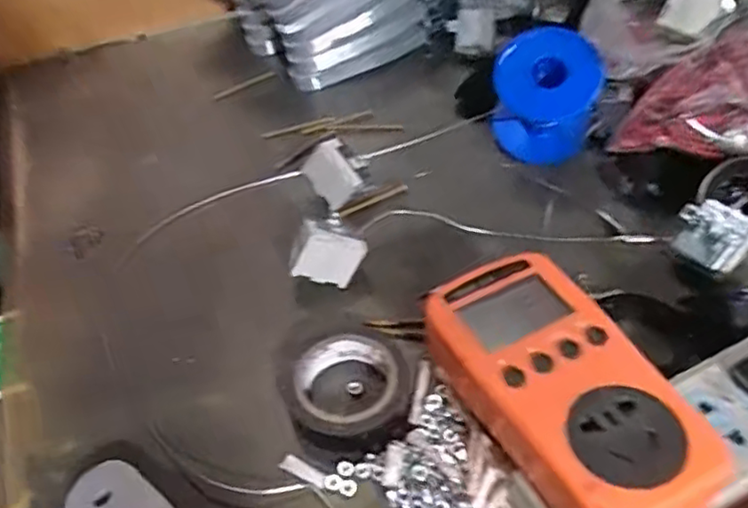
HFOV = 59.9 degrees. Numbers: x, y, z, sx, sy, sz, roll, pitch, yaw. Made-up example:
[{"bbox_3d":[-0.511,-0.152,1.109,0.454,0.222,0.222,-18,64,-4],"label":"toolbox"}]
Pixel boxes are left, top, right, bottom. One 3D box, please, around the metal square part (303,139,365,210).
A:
[{"bbox_3d":[-0.026,-0.052,0.429,0.036,0.041,0.012,-34,3,30],"label":"metal square part"}]

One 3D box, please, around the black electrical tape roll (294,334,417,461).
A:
[{"bbox_3d":[-0.010,0.068,0.328,0.057,0.018,0.063,-8,46,0],"label":"black electrical tape roll"}]

